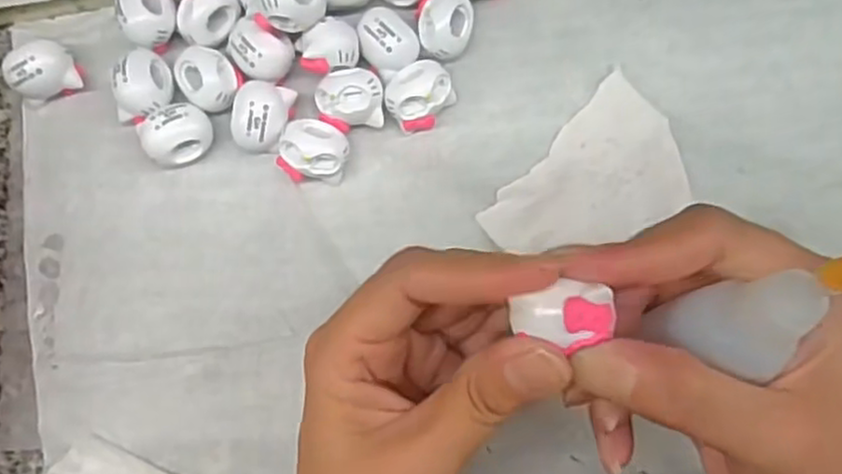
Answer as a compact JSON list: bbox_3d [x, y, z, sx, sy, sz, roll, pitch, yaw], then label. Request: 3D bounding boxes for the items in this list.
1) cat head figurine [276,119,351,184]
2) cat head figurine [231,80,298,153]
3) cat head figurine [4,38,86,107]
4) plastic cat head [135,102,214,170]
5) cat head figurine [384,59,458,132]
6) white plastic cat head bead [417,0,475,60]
[{"bbox_3d":[-0.039,-0.032,0.265,0.025,0.019,0.021,-5,82,0],"label":"cat head figurine"},{"bbox_3d":[-0.059,-0.043,0.267,0.020,0.022,0.025,10,82,2],"label":"cat head figurine"},{"bbox_3d":[-0.141,-0.063,0.270,0.023,0.020,0.018,-10,82,-1],"label":"cat head figurine"},{"bbox_3d":[-0.089,-0.037,0.265,0.024,0.021,0.019,-28,83,-3],"label":"plastic cat head"},{"bbox_3d":[-0.001,-0.053,0.268,0.021,0.019,0.025,39,84,6],"label":"cat head figurine"},{"bbox_3d":[0.009,-0.080,0.272,0.020,0.019,0.025,5,82,2],"label":"white plastic cat head bead"}]

